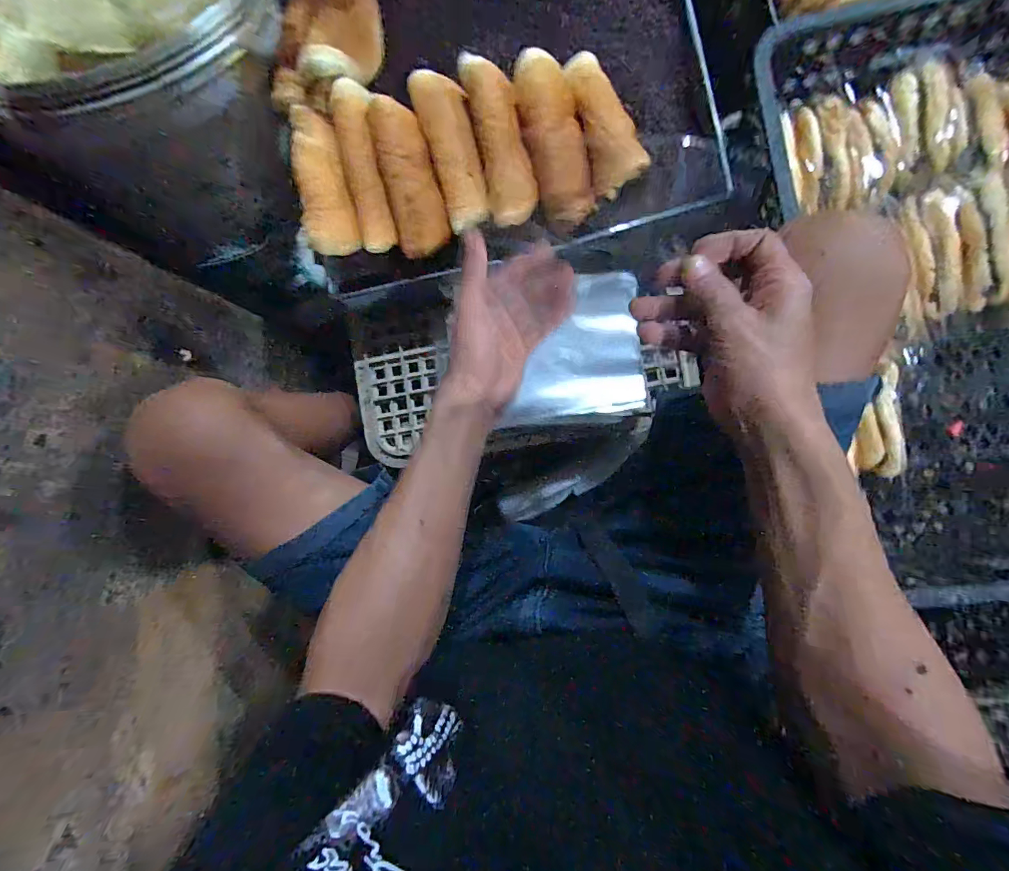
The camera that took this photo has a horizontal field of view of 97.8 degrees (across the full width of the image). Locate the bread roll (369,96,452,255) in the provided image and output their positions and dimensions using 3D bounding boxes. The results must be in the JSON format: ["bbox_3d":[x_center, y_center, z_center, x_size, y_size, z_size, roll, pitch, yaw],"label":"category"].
[{"bbox_3d":[-0.098,-0.264,0.453,0.054,0.034,0.144,-13,108,5],"label":"bread roll"}]

